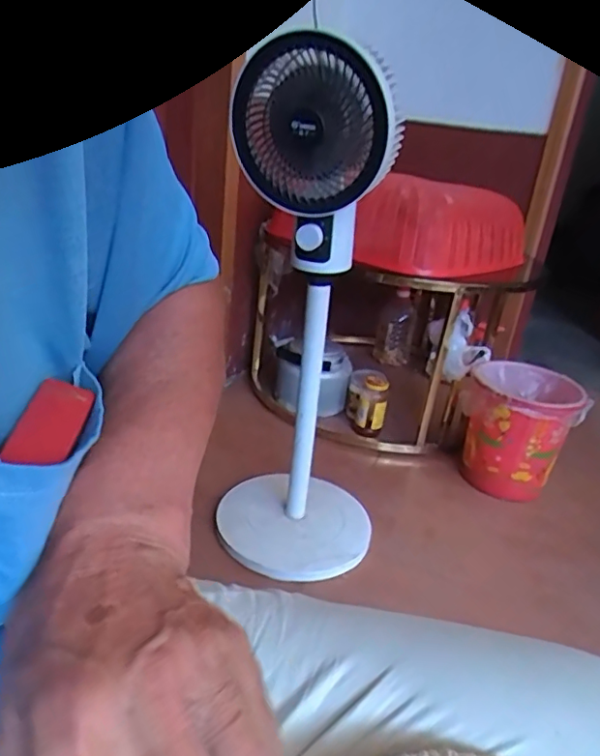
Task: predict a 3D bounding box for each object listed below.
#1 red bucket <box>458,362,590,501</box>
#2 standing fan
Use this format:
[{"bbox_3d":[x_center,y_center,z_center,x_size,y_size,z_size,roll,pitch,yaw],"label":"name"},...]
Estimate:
[{"bbox_3d":[0.498,0.140,1.368,0.239,0.309,0.249,6,23,-3],"label":"red bucket"},{"bbox_3d":[0.031,-0.067,0.967,0.285,0.822,0.277,12,24,12],"label":"standing fan"}]

